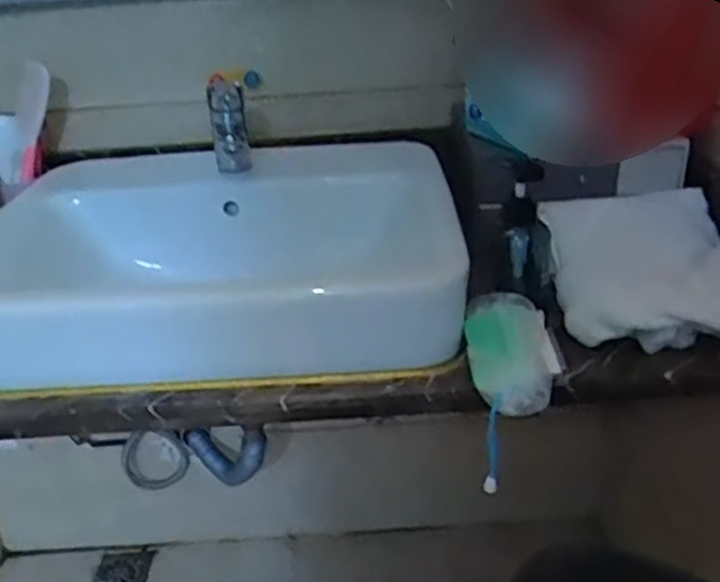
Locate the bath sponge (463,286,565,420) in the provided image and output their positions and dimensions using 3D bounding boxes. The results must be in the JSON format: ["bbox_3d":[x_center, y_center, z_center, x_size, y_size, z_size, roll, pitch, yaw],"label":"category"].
[{"bbox_3d":[0.137,0.053,0.667,0.082,0.051,0.130,2,26,11],"label":"bath sponge"}]

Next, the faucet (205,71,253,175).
[{"bbox_3d":[-0.166,-0.204,0.920,0.047,0.115,0.108,-7,26,-6],"label":"faucet"}]

